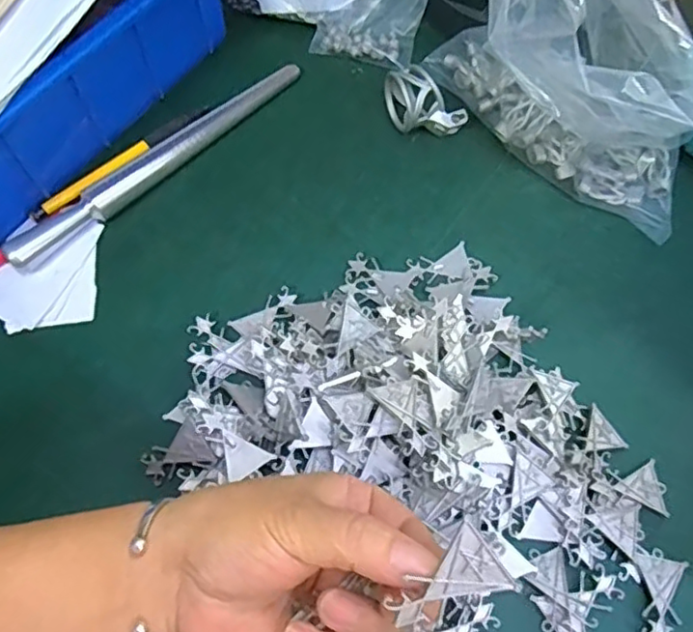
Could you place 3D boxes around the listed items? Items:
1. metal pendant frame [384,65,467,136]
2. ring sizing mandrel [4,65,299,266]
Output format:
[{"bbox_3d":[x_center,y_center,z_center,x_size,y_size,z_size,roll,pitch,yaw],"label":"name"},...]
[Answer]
[{"bbox_3d":[0.051,-0.144,0.428,0.061,0.042,0.025,26,67,11],"label":"metal pendant frame"},{"bbox_3d":[-0.124,-0.107,0.420,0.230,0.020,0.019,-41,71,-18],"label":"ring sizing mandrel"}]

